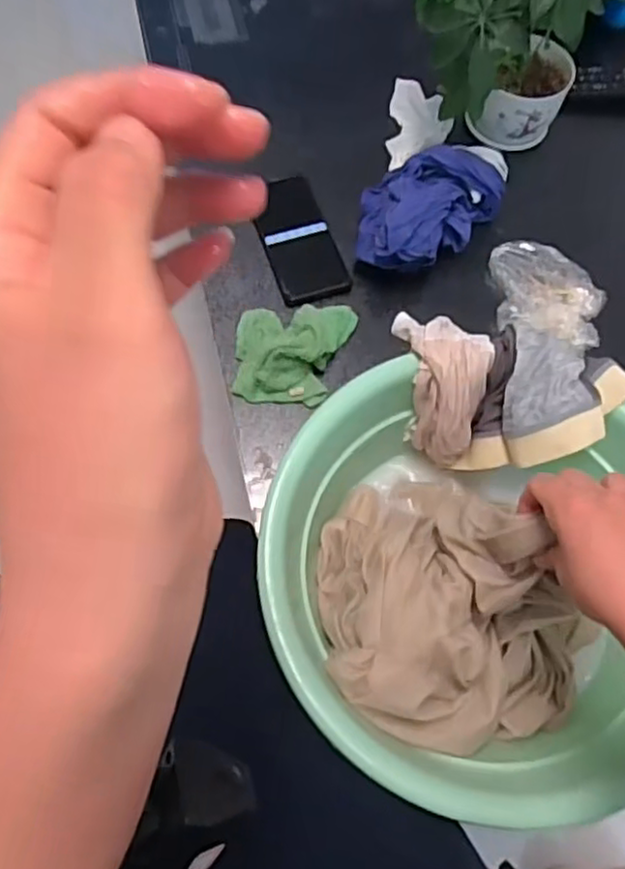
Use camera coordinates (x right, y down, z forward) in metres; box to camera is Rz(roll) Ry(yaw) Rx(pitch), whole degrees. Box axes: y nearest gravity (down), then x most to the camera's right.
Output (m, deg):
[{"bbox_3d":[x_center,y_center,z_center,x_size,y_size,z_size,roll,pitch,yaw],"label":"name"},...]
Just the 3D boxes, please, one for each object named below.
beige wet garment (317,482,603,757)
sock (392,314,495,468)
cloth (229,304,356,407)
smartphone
[{"bbox_3d":[0.096,0.132,0.503,0.174,0.142,0.222,-32,72,-14],"label":"beige wet garment"},{"bbox_3d":[0.118,-0.049,0.589,0.073,0.087,0.121,-13,68,-7],"label":"sock"},{"bbox_3d":[-0.018,-0.089,0.684,0.118,0.044,0.108,4,67,0],"label":"cloth"},{"bbox_3d":[-0.019,-0.224,0.760,0.076,0.011,0.173,-16,69,-9],"label":"smartphone"}]

